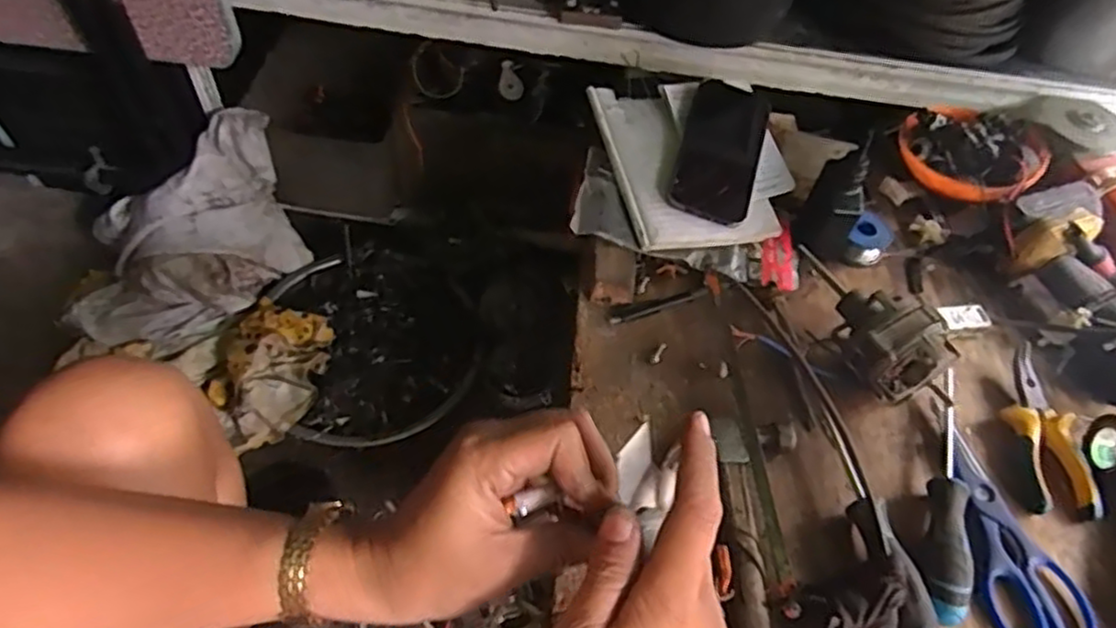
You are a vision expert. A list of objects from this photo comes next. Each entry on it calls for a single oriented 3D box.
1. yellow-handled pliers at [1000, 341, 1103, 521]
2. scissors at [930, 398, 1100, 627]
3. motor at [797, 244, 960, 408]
[{"bbox_3d":[0.424,0.097,0.611,0.054,0.017,0.154,5,53,-2],"label":"yellow-handled pliers"},{"bbox_3d":[0.350,0.165,0.562,0.075,0.017,0.206,-6,54,-10],"label":"scissors"},{"bbox_3d":[0.281,0.008,0.634,0.069,0.079,0.159,-16,56,-17],"label":"motor"}]

